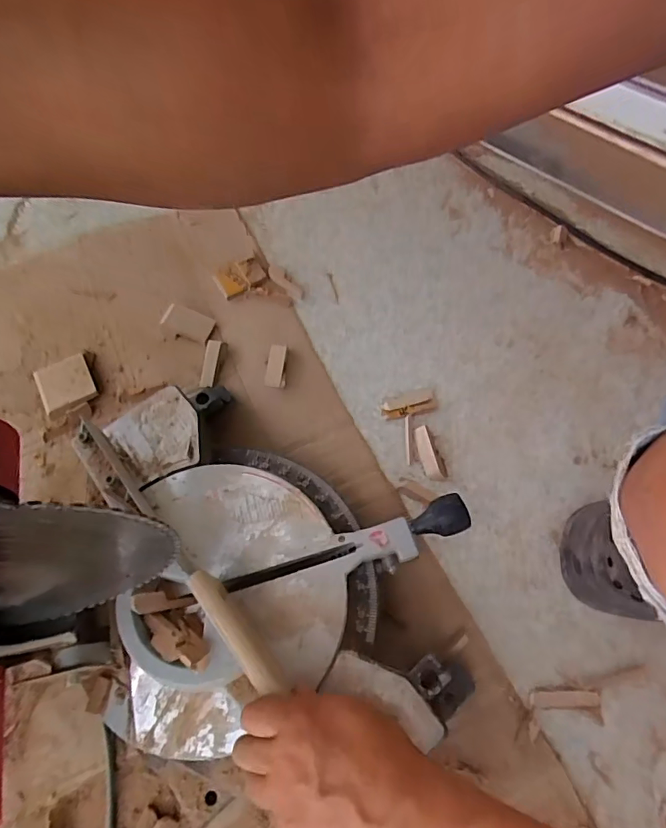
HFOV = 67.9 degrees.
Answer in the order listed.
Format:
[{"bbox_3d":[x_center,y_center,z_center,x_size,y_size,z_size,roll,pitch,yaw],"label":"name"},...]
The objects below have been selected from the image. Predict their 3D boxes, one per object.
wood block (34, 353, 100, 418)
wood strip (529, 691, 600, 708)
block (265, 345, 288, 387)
[{"bbox_3d":[-0.349,-0.038,0.647,0.066,0.021,0.069,-24,65,-12],"label":"wood block"},{"bbox_3d":[0.231,0.284,0.493,0.067,0.004,0.014,-1,63,0],"label":"wood strip"},{"bbox_3d":[-0.076,-0.063,0.655,0.023,0.007,0.063,5,63,3],"label":"block"}]

